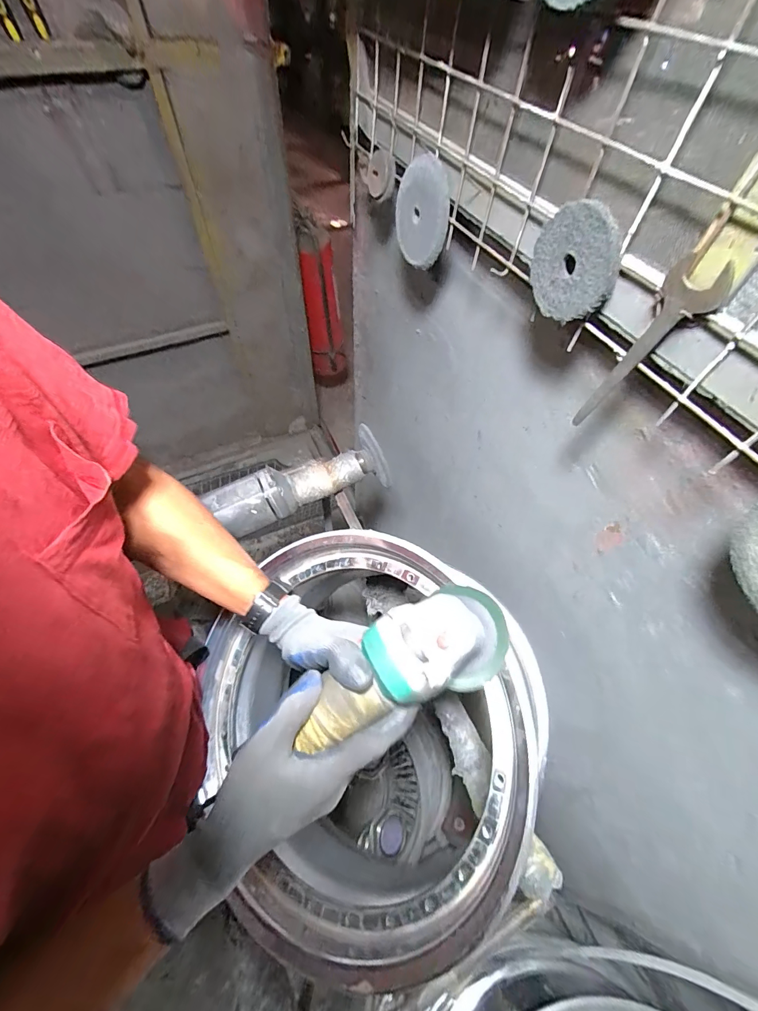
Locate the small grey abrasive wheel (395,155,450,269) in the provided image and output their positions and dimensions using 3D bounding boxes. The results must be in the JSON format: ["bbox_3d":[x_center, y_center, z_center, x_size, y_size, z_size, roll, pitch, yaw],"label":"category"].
[{"bbox_3d":[0.055,-0.370,0.498,0.015,0.097,0.120,-16,91,-23],"label":"small grey abrasive wheel"}]

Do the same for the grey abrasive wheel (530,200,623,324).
[{"bbox_3d":[0.169,-0.211,0.341,0.012,0.084,0.091,-23,61,-16],"label":"grey abrasive wheel"}]

